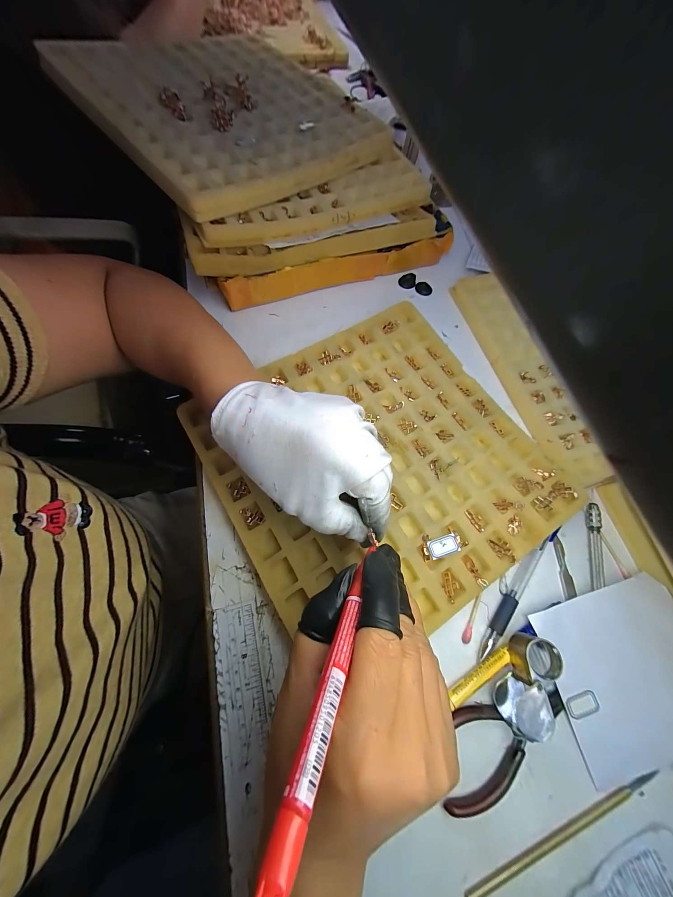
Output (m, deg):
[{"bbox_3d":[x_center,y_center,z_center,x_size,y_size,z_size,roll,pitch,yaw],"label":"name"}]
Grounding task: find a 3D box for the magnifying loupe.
[{"bbox_3d":[0.128,0.156,0.191,0.027,0.030,0.054,39,70,10],"label":"magnifying loupe"}]

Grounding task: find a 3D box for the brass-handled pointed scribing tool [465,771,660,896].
[{"bbox_3d":[0.147,0.244,0.178,0.147,0.006,0.007,-16,71,-11],"label":"brass-handled pointed scribing tool"}]

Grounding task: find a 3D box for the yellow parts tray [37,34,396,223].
[{"bbox_3d":[-0.109,-0.364,0.301,0.262,0.020,0.253,-38,80,-20],"label":"yellow parts tray"}]

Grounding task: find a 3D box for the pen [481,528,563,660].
[{"bbox_3d":[0.147,0.112,0.228,0.011,0.011,0.123,42,71,11],"label":"pen"}]

